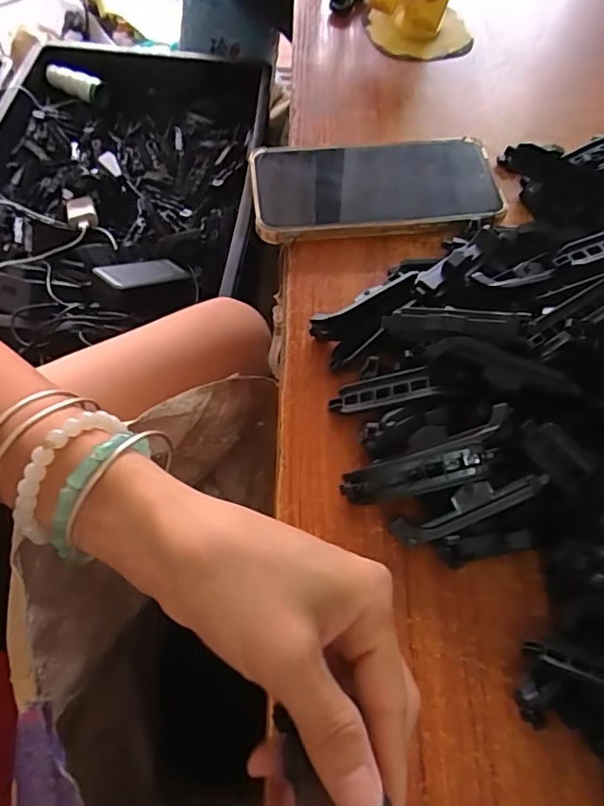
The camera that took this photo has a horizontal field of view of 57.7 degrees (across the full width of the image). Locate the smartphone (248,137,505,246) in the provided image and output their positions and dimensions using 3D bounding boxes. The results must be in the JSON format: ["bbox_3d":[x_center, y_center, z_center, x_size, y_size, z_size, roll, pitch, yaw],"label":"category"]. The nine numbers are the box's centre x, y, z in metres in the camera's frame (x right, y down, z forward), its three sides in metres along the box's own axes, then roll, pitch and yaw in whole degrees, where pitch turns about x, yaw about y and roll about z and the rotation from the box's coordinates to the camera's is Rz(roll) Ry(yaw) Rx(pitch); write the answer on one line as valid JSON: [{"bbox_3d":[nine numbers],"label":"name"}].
[{"bbox_3d":[0.050,-0.147,0.379,0.166,0.016,0.079,-4,62,-5],"label":"smartphone"}]

